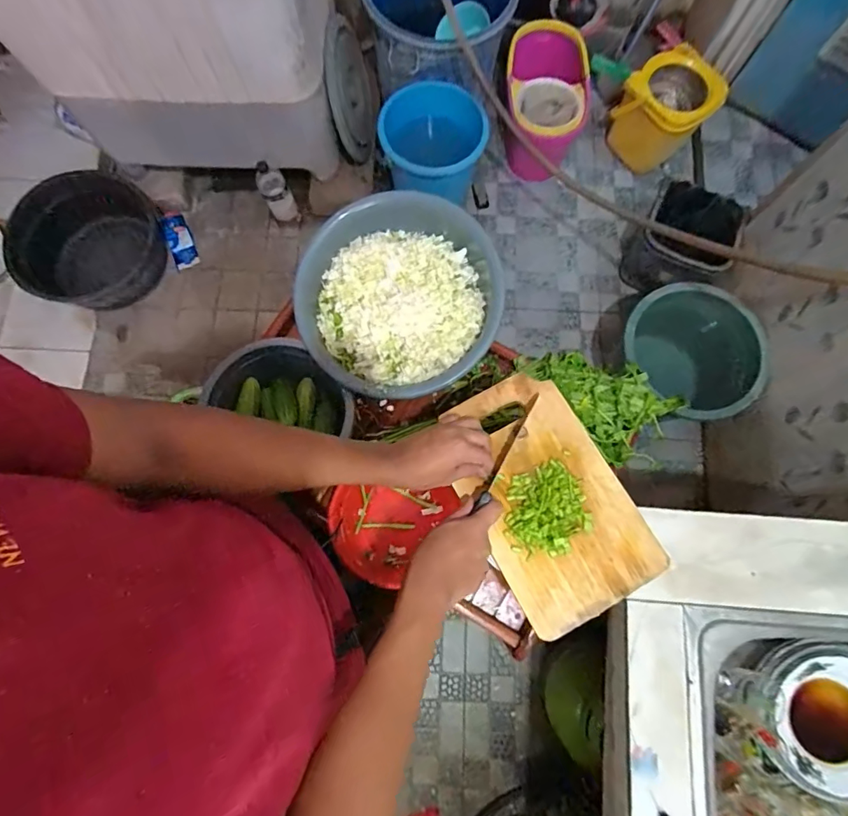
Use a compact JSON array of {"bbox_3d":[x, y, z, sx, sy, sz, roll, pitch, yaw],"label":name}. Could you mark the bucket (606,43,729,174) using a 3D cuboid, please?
[{"bbox_3d":[0.746,-0.925,1.466,0.249,0.255,0.216,38,81,8],"label":"bucket"}]

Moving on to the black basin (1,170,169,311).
[{"bbox_3d":[-1.022,-0.519,1.430,0.446,0.181,0.440,0,78,0],"label":"black basin"}]

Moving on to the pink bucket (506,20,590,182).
[{"bbox_3d":[0.379,-0.974,1.506,0.244,0.223,0.455,10,78,3],"label":"pink bucket"}]

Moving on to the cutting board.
[{"bbox_3d":[0.146,0.105,0.573,0.178,0.024,0.288,-29,79,-6],"label":"cutting board"}]

